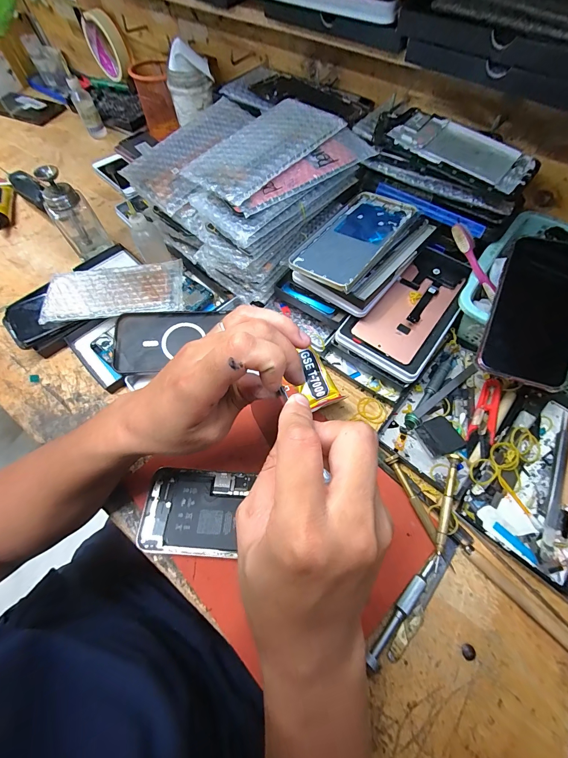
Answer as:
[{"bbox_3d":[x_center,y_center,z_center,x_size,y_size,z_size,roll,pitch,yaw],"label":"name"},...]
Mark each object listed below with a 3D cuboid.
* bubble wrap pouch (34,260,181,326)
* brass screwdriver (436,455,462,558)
[{"bbox_3d":[-0.226,-0.119,0.425,0.172,0.007,0.086,-9,63,-2],"label":"bubble wrap pouch"},{"bbox_3d":[0.153,0.117,0.305,0.012,0.017,0.092,19,66,11],"label":"brass screwdriver"}]

